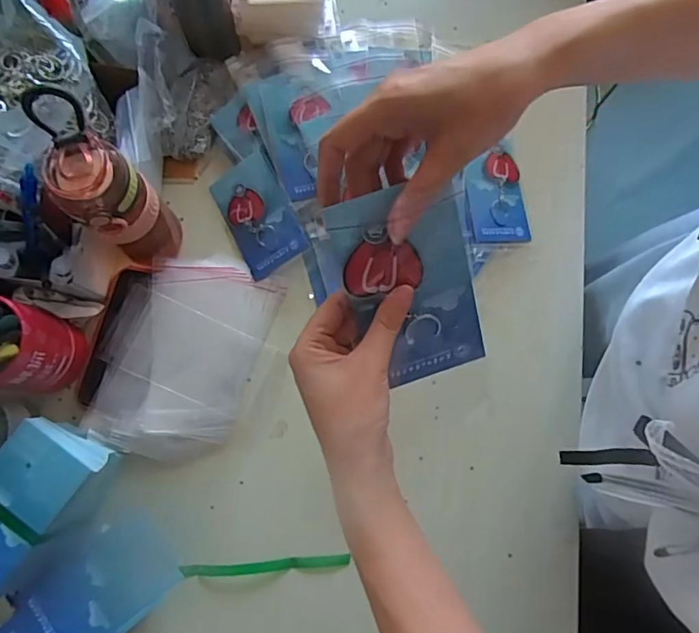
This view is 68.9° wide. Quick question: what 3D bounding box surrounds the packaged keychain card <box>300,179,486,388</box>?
[{"bbox_3d":[0.035,-0.017,0.328,0.092,0.008,0.132,-16,117,-3],"label":"packaged keychain card"}]

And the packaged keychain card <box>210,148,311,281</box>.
[{"bbox_3d":[-0.108,-0.121,0.603,0.080,0.008,0.133,-30,80,14],"label":"packaged keychain card"}]

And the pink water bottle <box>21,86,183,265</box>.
[{"bbox_3d":[-0.231,-0.117,0.500,0.070,0.192,0.089,-44,83,-9],"label":"pink water bottle"}]

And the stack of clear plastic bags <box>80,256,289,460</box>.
[{"bbox_3d":[-0.177,0.043,0.572,0.184,0.024,0.229,21,79,3],"label":"stack of clear plastic bags"}]

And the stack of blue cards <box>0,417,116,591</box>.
[{"bbox_3d":[-0.302,0.175,0.490,0.081,0.083,0.139,35,80,5],"label":"stack of blue cards"}]

